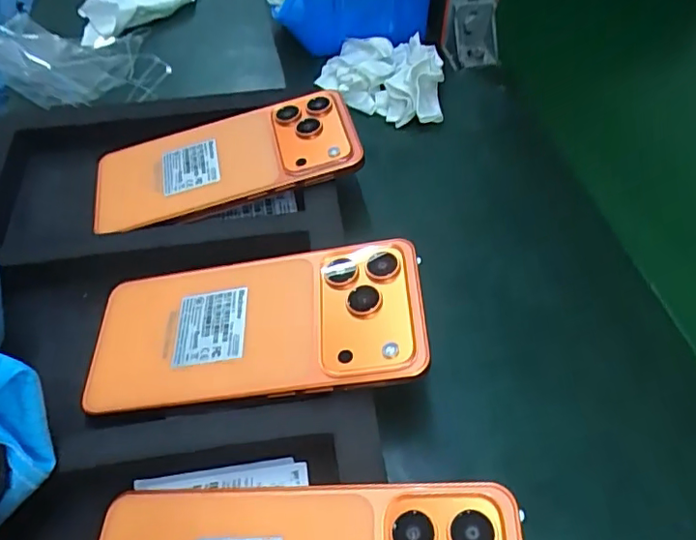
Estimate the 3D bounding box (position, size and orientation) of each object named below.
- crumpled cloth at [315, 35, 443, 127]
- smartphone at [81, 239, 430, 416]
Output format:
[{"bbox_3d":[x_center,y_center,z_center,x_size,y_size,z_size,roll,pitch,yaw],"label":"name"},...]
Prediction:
[{"bbox_3d":[0.026,-0.150,0.426,0.092,0.032,0.082,3,53,6],"label":"crumpled cloth"},{"bbox_3d":[-0.044,0.025,0.266,0.158,0.008,0.075,-9,55,7],"label":"smartphone"}]

